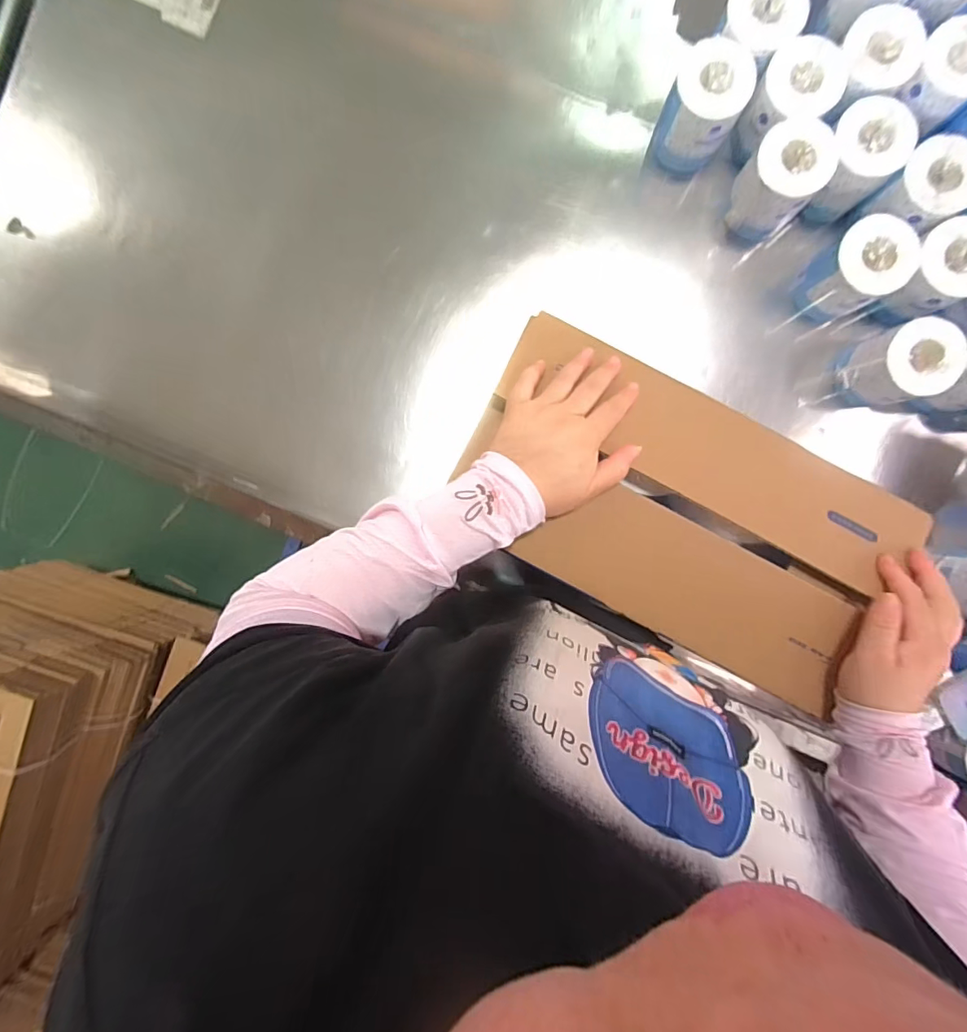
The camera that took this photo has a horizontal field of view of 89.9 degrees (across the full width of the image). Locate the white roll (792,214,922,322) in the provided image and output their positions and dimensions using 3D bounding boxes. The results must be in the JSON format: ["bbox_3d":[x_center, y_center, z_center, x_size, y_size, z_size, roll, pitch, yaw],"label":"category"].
[{"bbox_3d":[0.520,-0.344,0.694,0.100,0.127,0.096,0,93,1],"label":"white roll"}]

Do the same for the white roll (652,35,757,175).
[{"bbox_3d":[0.308,-0.576,0.690,0.095,0.122,0.102,0,93,1],"label":"white roll"}]

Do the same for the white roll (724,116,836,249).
[{"bbox_3d":[0.411,-0.468,0.685,0.103,0.110,0.108,44,93,-1],"label":"white roll"}]

